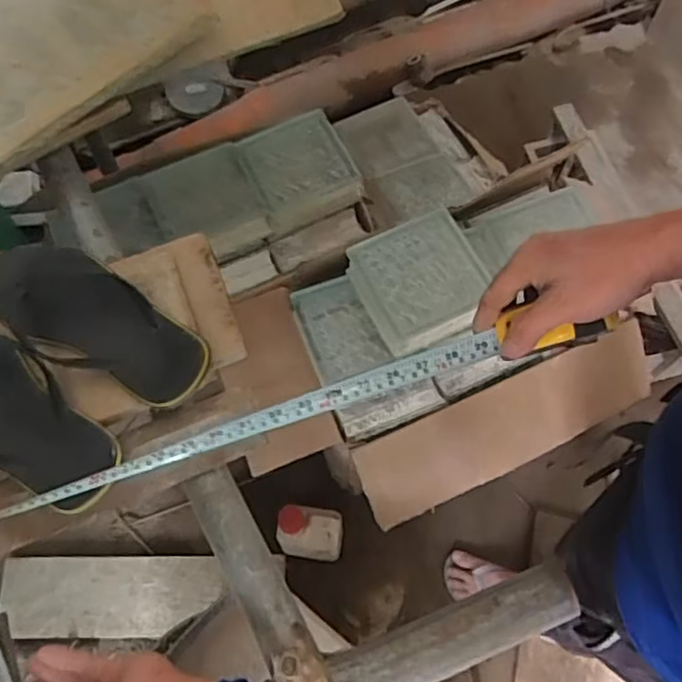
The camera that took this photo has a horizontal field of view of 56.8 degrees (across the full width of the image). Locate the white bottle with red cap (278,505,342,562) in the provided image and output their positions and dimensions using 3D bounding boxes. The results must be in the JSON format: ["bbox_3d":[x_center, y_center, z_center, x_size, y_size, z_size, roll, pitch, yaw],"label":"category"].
[{"bbox_3d":[-0.061,0.394,1.299,0.135,0.139,0.090,9,66,4],"label":"white bottle with red cap"}]

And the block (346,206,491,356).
[{"bbox_3d":[0.134,-0.103,1.051,0.204,0.069,0.195,-24,68,-11],"label":"block"}]

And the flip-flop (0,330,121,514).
[{"bbox_3d":[-0.313,0.063,0.587,0.246,0.034,0.099,34,70,14],"label":"flip-flop"}]

